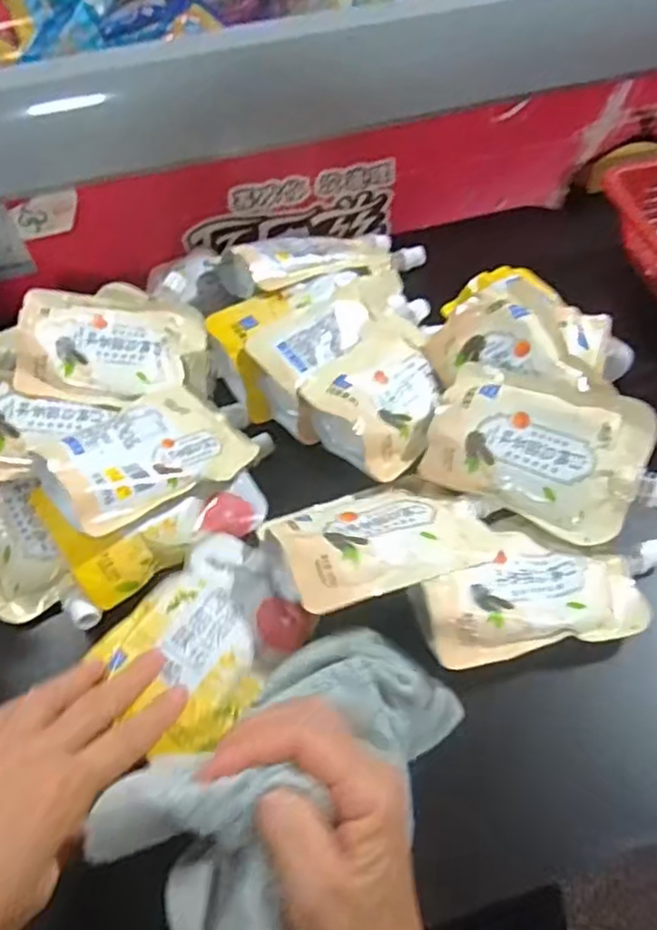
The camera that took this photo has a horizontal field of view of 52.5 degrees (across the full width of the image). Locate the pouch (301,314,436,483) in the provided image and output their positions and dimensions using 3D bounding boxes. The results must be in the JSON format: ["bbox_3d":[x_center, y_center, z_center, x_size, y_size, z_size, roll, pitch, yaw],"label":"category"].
[{"bbox_3d":[0.040,-0.052,0.453,0.076,0.041,0.121,26,60,20],"label":"pouch"}]

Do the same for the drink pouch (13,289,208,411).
[{"bbox_3d":[-0.152,-0.082,0.474,0.126,0.040,0.097,14,72,-22],"label":"drink pouch"}]

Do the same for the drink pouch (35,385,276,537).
[{"bbox_3d":[-0.112,-0.007,0.425,0.134,0.024,0.077,-28,72,-39],"label":"drink pouch"}]

